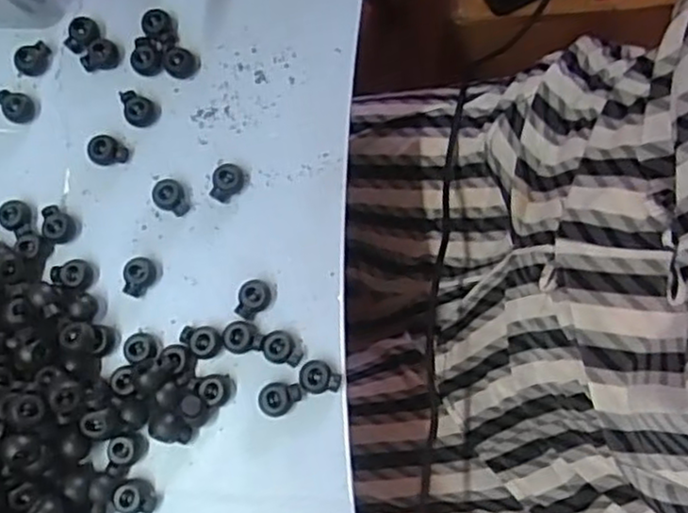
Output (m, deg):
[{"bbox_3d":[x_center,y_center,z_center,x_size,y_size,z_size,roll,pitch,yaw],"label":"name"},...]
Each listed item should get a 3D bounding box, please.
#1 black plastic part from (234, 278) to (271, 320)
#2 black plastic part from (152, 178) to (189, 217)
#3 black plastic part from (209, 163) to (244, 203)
[{"bbox_3d":[-0.051,0.024,0.393,0.017,0.010,0.022,33,80,8],"label":"black plastic part"},{"bbox_3d":[-0.099,-0.033,0.403,0.017,0.011,0.022,-37,80,-7],"label":"black plastic part"},{"bbox_3d":[-0.067,-0.042,0.403,0.016,0.012,0.021,18,78,5],"label":"black plastic part"}]

